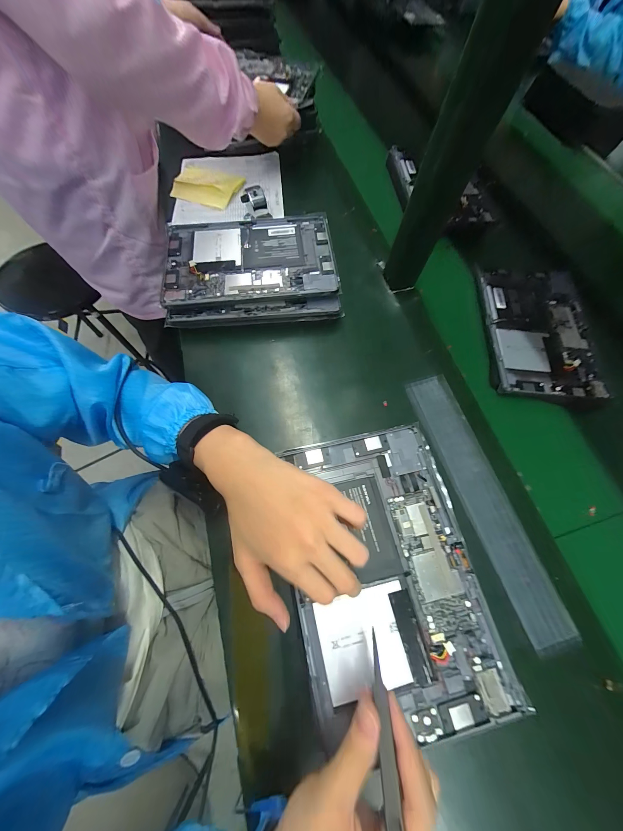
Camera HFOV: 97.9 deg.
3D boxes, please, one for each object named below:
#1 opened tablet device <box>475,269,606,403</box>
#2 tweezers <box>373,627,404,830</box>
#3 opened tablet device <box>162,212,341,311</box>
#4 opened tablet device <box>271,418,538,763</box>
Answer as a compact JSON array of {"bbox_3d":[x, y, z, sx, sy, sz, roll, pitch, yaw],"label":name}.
[{"bbox_3d":[0.361,-0.139,0.433,0.160,0.008,0.247,7,68,0],"label":"opened tablet device"},{"bbox_3d":[0.047,0.206,0.172,0.009,0.008,0.104,4,38,0],"label":"tweezers"},{"bbox_3d":[-0.094,-0.243,0.421,0.257,0.018,0.168,-4,68,-3],"label":"opened tablet device"},{"bbox_3d":[0.068,0.142,0.259,0.168,0.006,0.250,-12,69,-6],"label":"opened tablet device"}]

